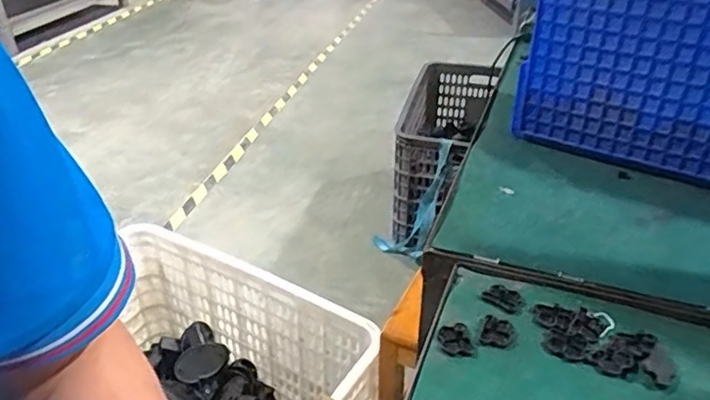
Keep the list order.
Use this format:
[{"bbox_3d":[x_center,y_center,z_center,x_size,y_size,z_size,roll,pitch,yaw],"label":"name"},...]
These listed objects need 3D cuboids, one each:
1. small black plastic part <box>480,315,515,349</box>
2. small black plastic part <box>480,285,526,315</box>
[{"bbox_3d":[0.113,0.105,0.468,0.024,0.006,0.031,10,34,17],"label":"small black plastic part"},{"bbox_3d":[0.127,0.084,0.503,0.036,0.005,0.027,24,40,34],"label":"small black plastic part"}]

